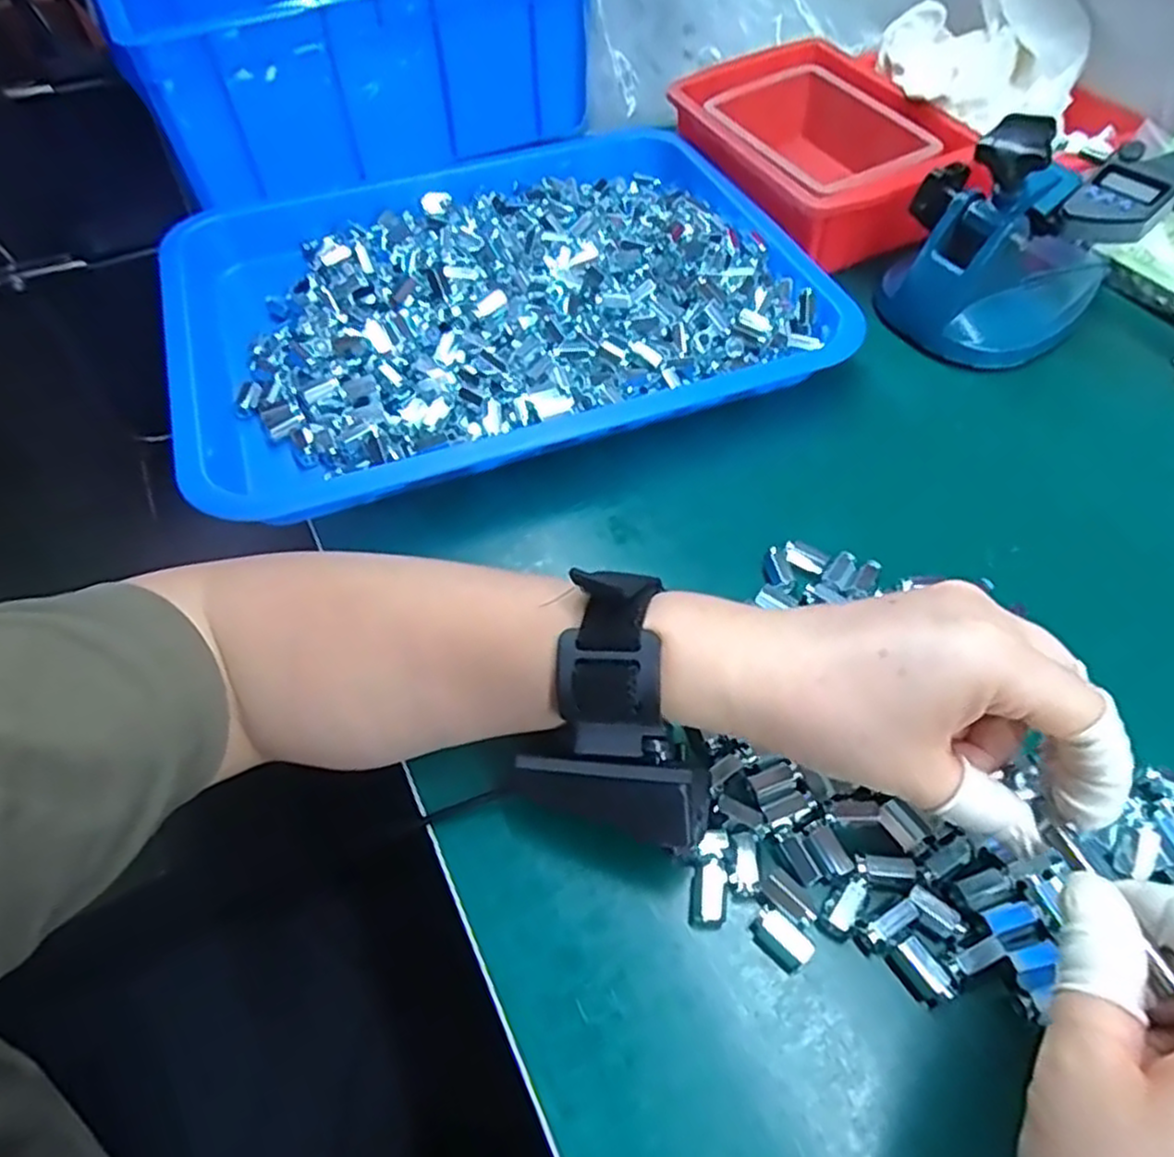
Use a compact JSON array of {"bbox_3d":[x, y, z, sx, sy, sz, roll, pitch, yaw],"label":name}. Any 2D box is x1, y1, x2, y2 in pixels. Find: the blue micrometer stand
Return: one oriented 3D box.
[{"bbox_3d":[0.258,-0.215,0.446,0.110,0.113,0.149,34,62,23],"label":"blue micrometer stand"}]

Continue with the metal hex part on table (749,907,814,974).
[{"bbox_3d":[0.069,0.129,0.266,0.021,0.012,0.011,33,61,23],"label":"metal hex part on table"}]

